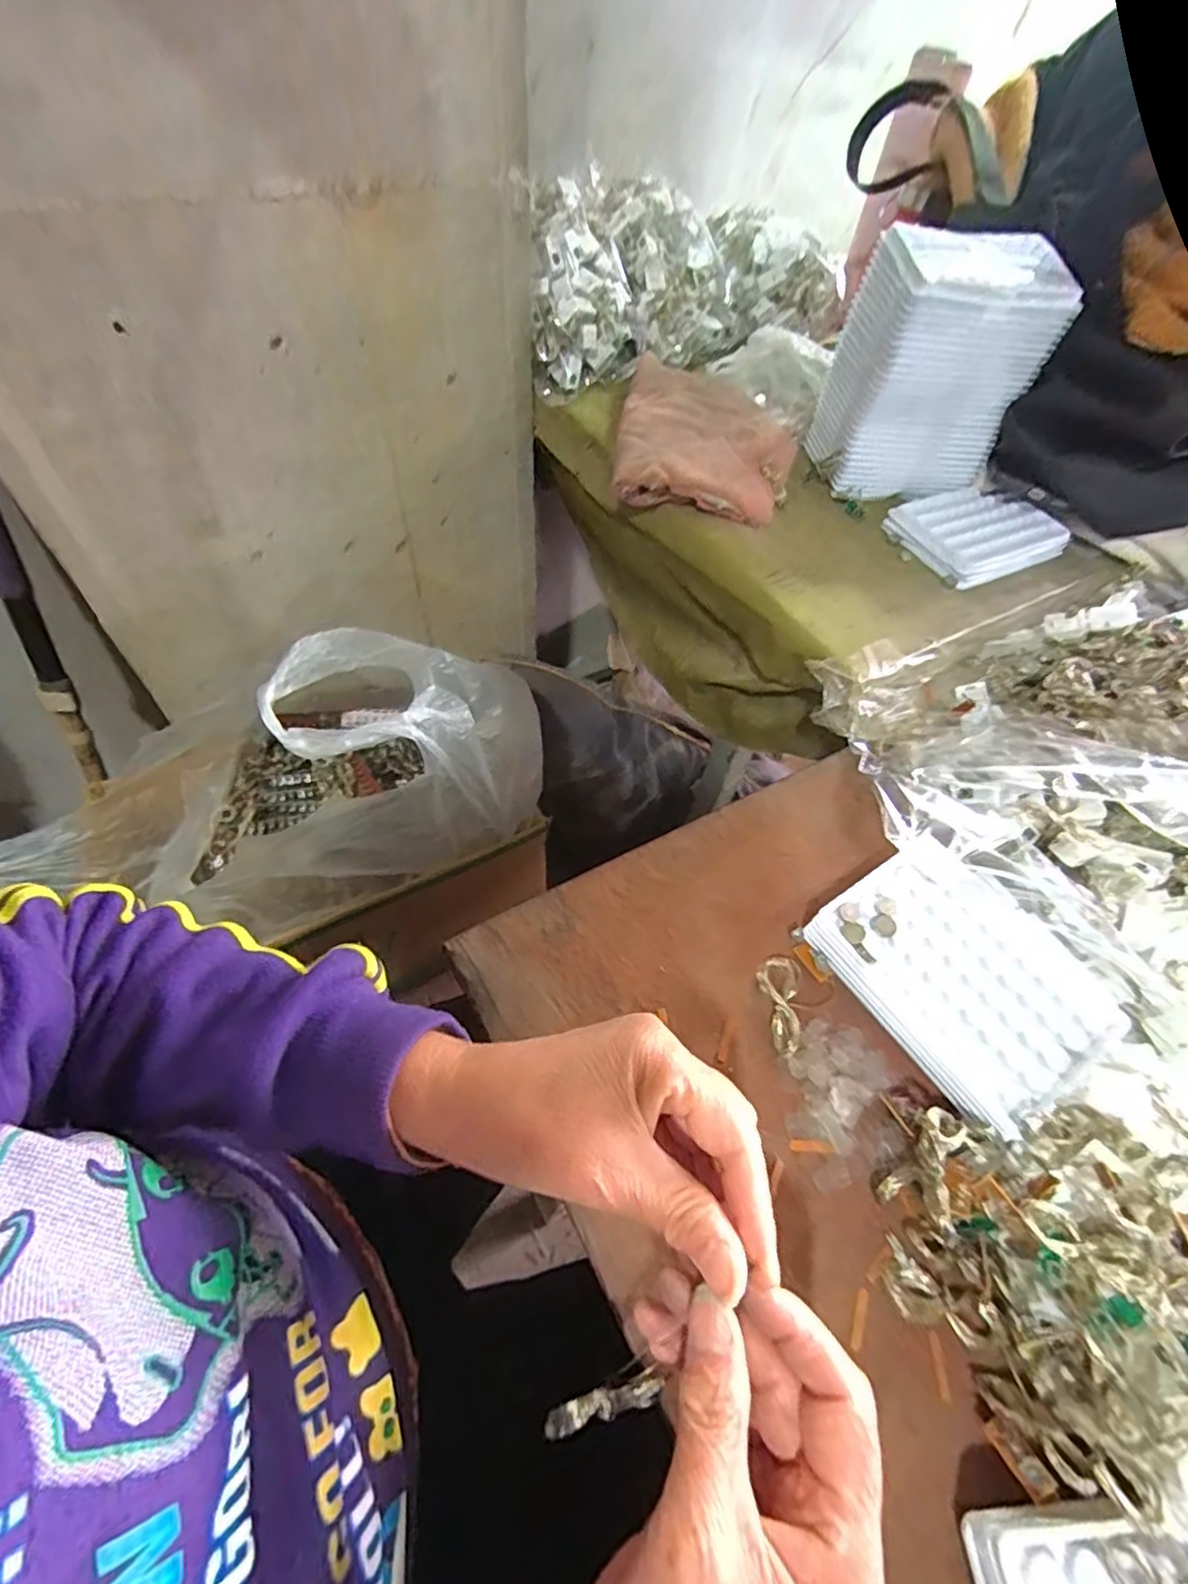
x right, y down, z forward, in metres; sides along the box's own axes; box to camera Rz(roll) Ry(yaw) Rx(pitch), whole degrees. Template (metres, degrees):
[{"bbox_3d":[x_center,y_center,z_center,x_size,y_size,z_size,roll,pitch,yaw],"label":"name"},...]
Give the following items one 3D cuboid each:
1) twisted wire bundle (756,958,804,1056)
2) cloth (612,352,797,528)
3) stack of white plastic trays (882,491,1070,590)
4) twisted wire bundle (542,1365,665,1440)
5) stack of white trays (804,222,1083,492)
[{"bbox_3d":[0.101,0.111,0.335,0.023,0.007,0.048,-6,56,-9],"label":"twisted wire bundle"},{"bbox_3d":[0.100,-0.322,0.569,0.150,0.034,0.211,14,55,4],"label":"cloth"},{"bbox_3d":[0.318,-0.214,0.527,0.132,0.015,0.089,-18,59,-17],"label":"stack of white plastic trays"},{"bbox_3d":[0.002,0.210,0.218,0.041,0.004,0.008,-20,58,-1],"label":"twisted wire bundle"},{"bbox_3d":[0.273,-0.342,0.523,0.137,0.161,0.090,-2,56,-7],"label":"stack of white trays"}]

